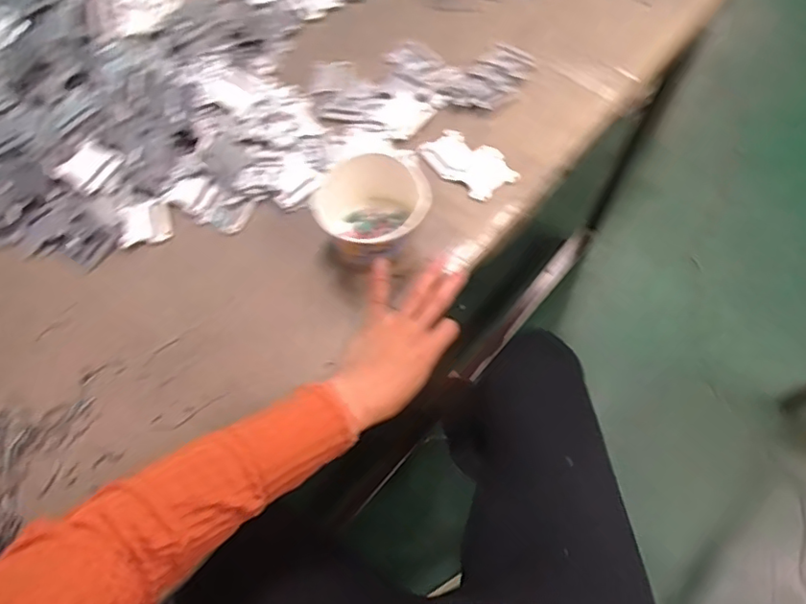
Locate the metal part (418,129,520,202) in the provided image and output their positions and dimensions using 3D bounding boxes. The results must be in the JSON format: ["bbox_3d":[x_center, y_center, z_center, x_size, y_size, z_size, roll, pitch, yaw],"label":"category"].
[{"bbox_3d":[0.066,-0.142,0.606,0.095,0.010,0.058,38,73,16],"label":"metal part"}]

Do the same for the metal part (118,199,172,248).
[{"bbox_3d":[-0.253,-0.077,0.581,0.048,0.007,0.043,-16,67,-5],"label":"metal part"}]

